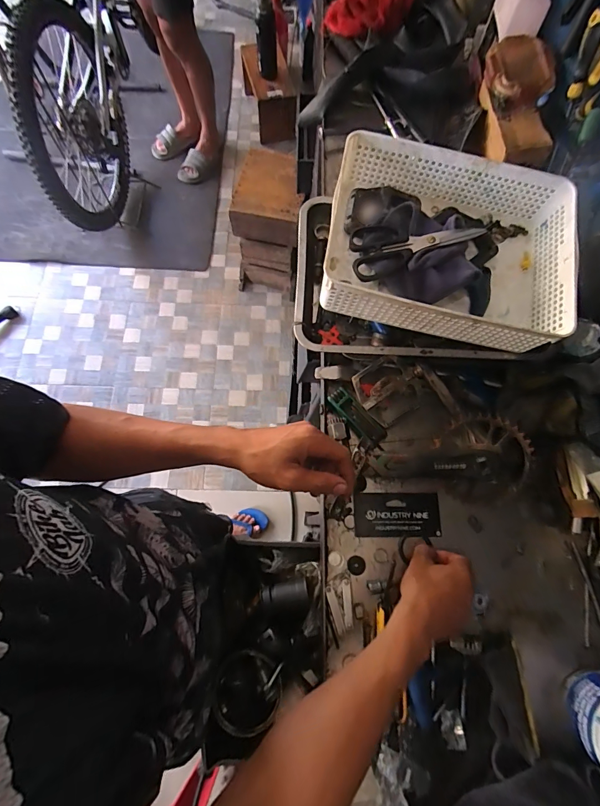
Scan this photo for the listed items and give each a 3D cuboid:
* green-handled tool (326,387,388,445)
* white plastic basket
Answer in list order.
[{"bbox_3d":[0.090,0.022,0.581,0.032,0.013,0.104,-43,79,-13],"label":"green-handled tool"},{"bbox_3d":[0.209,-0.214,0.520,0.331,0.095,0.245,9,72,1],"label":"white plastic basket"}]

